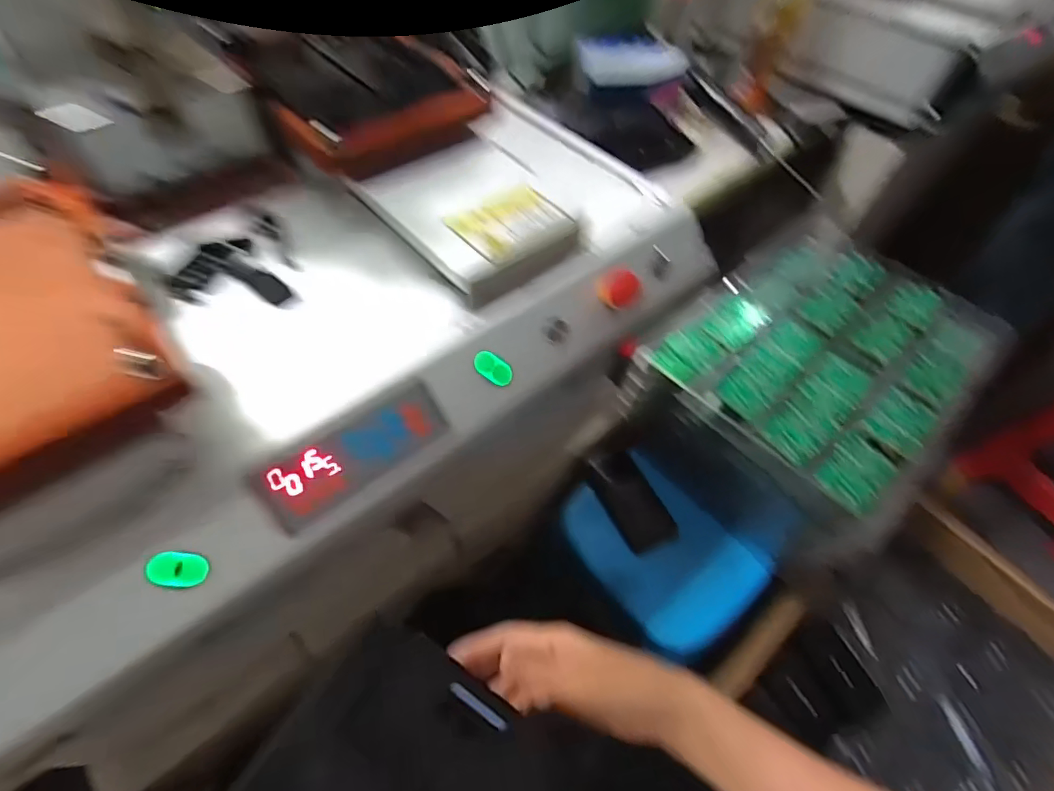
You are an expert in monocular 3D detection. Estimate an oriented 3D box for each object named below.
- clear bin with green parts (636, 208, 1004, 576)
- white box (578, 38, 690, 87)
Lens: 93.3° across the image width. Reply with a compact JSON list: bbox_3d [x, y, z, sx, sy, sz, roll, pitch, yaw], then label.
[{"bbox_3d":[0.435,-0.030,0.776,0.469,0.160,0.361,-37,65,-25],"label":"clear bin with green parts"},{"bbox_3d":[0.163,-0.522,0.777,0.160,0.034,0.088,3,55,-2],"label":"white box"}]

